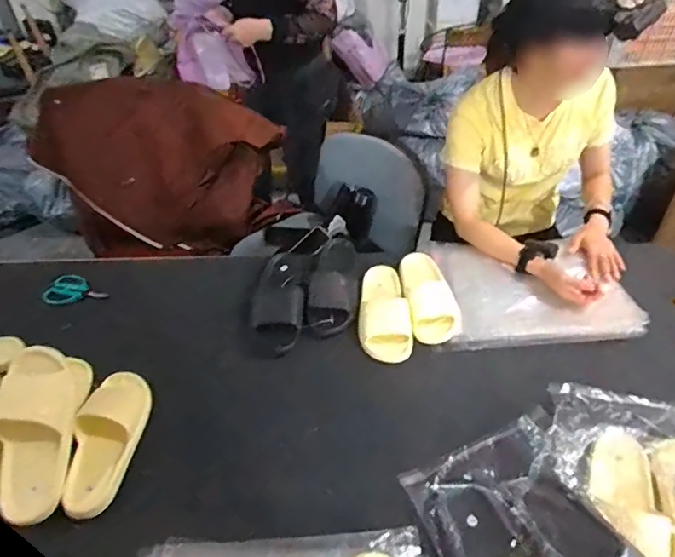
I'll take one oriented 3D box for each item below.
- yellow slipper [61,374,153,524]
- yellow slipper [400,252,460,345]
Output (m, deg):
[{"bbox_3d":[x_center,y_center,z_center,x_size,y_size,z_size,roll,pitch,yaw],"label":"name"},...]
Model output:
[{"bbox_3d":[-0.382,0.263,0.841,0.094,0.060,0.247,-1,46,1],"label":"yellow slipper"},{"bbox_3d":[0.187,0.027,1.045,0.101,0.053,0.232,-7,46,-4],"label":"yellow slipper"}]

